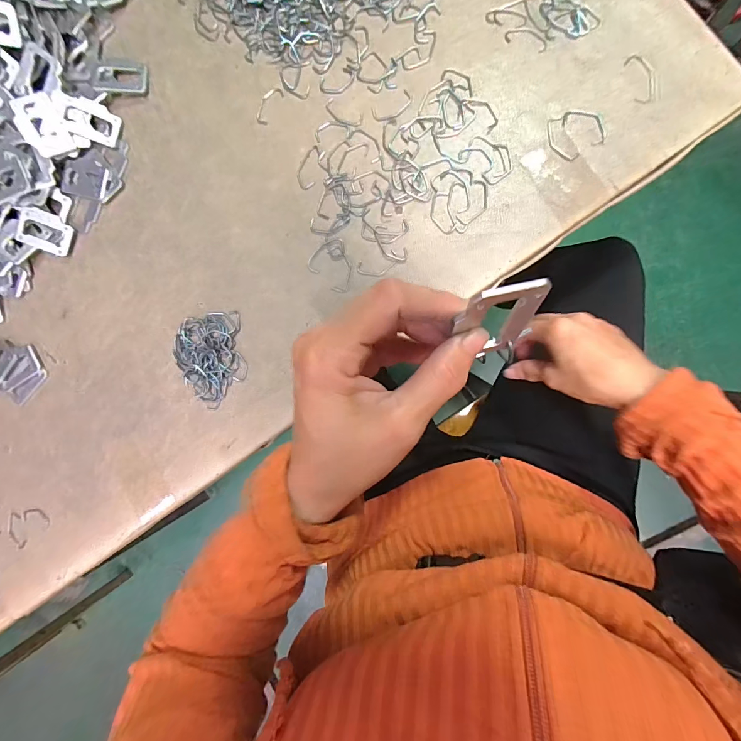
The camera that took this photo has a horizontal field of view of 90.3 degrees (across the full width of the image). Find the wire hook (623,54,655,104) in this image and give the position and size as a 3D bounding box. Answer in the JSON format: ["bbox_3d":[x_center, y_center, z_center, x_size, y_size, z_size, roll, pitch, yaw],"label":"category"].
[{"bbox_3d":[0.231,-0.248,0.312,0.018,0.004,0.042,-16,89,8],"label":"wire hook"}]

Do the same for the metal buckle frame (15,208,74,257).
[{"bbox_3d":[-0.337,-0.144,0.383,0.052,0.015,0.037,19,93,7],"label":"metal buckle frame"}]

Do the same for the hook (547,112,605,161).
[{"bbox_3d":[0.177,-0.207,0.319,0.044,0.004,0.042,-30,87,7],"label":"hook"}]

